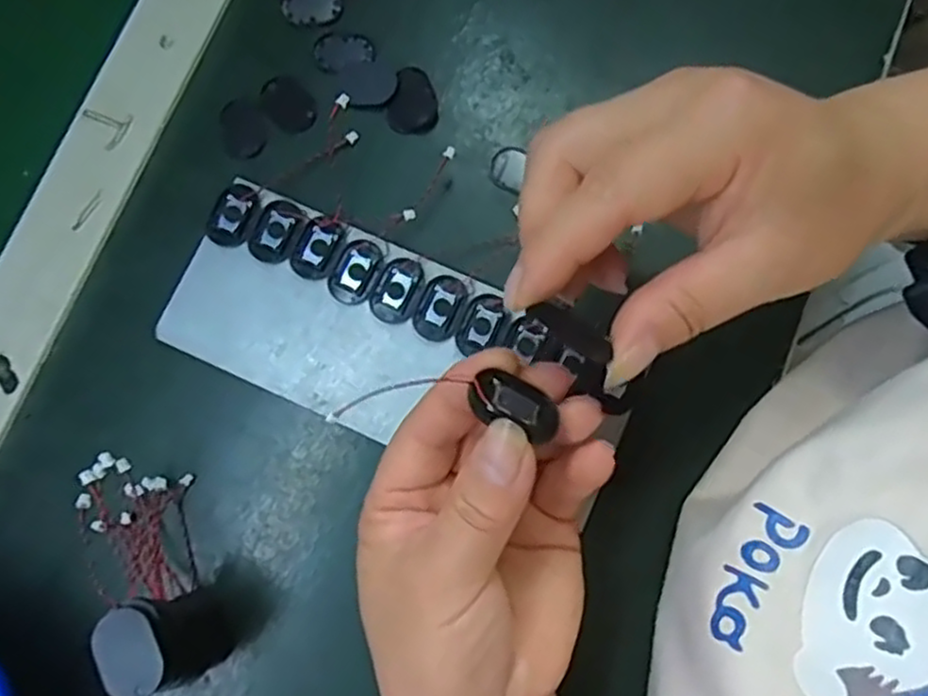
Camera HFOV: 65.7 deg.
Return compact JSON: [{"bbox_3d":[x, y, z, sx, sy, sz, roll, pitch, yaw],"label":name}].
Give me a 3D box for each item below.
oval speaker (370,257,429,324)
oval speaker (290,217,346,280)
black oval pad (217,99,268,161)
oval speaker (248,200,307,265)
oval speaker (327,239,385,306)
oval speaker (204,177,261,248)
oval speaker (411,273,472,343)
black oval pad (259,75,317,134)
[{"bbox_3d":[-0.028,-0.025,0.306,0.019,0.004,0.029,24,81,4],"label":"oval speaker"},{"bbox_3d":[-0.063,-0.043,0.310,0.020,0.004,0.027,31,82,5],"label":"oval speaker"},{"bbox_3d":[-0.102,-0.101,0.329,0.020,0.004,0.030,-12,80,-2],"label":"black oval pad"},{"bbox_3d":[-0.081,-0.051,0.311,0.021,0.004,0.027,26,81,5],"label":"oval speaker"},{"bbox_3d":[-0.046,-0.033,0.308,0.019,0.004,0.028,27,81,5],"label":"oval speaker"},{"bbox_3d":[-0.100,-0.059,0.315,0.020,0.005,0.031,27,81,5],"label":"oval speaker"},{"bbox_3d":[-0.009,-0.017,0.304,0.020,0.004,0.029,23,81,4],"label":"oval speaker"},{"bbox_3d":[-0.081,-0.112,0.330,0.020,0.004,0.030,-39,82,-6],"label":"black oval pad"}]

